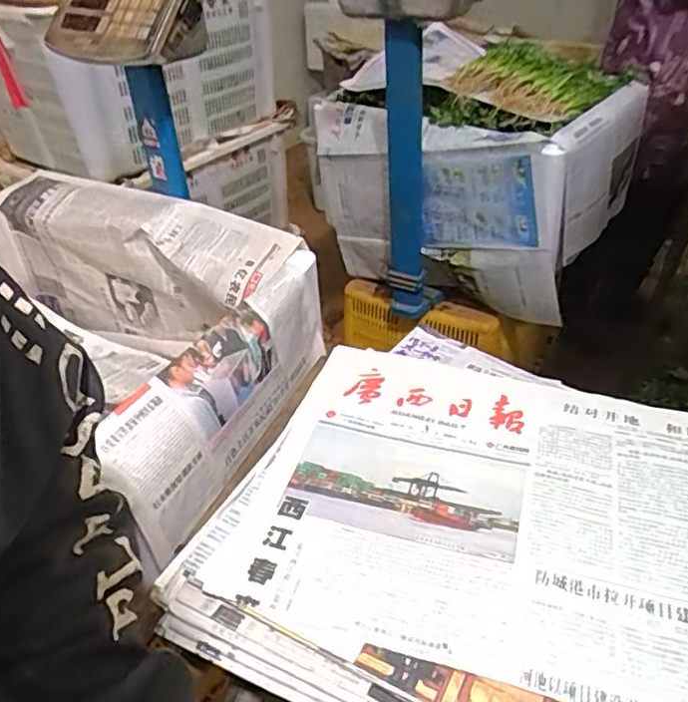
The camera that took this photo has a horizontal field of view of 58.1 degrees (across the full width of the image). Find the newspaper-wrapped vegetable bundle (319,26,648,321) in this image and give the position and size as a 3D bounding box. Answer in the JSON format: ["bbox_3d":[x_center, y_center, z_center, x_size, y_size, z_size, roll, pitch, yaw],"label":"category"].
[{"bbox_3d":[0.230,-0.379,1.296,0.640,0.438,0.334,25,46,33],"label":"newspaper-wrapped vegetable bundle"}]

